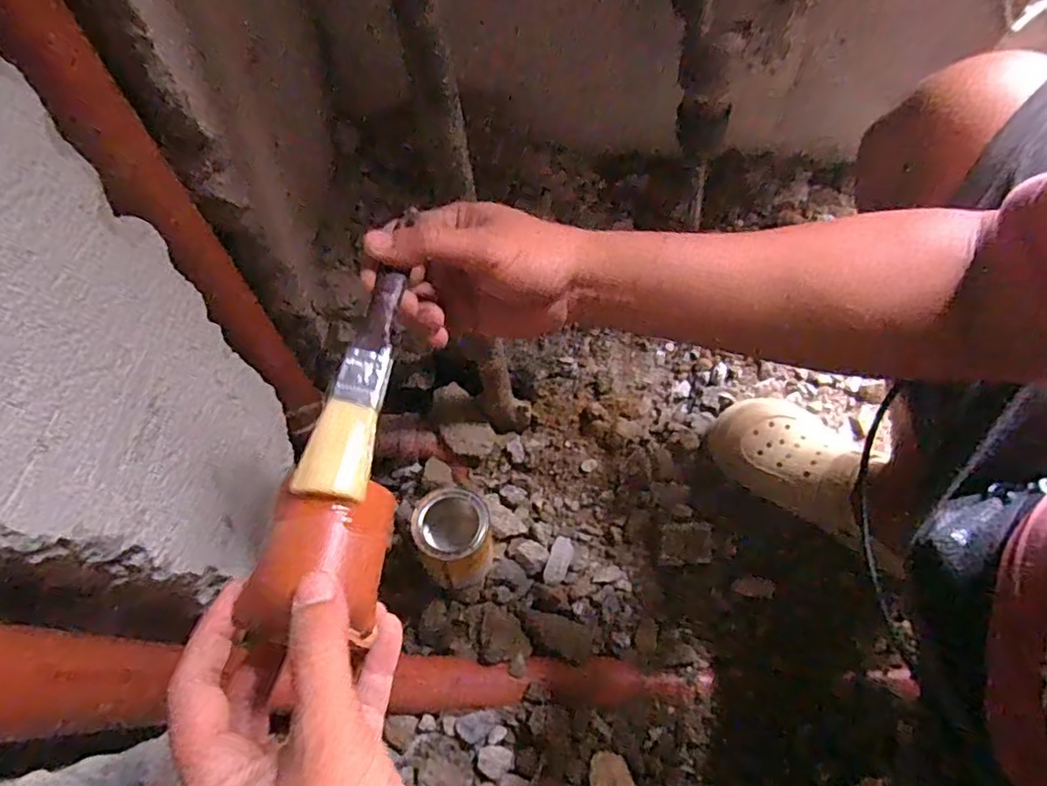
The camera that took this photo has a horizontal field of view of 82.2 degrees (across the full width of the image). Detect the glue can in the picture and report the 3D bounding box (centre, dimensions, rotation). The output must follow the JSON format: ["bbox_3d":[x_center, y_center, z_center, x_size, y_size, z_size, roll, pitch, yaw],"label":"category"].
[{"bbox_3d":[-0.078,0.161,0.681,0.078,0.099,0.095,-28,69,-15],"label":"glue can"}]

